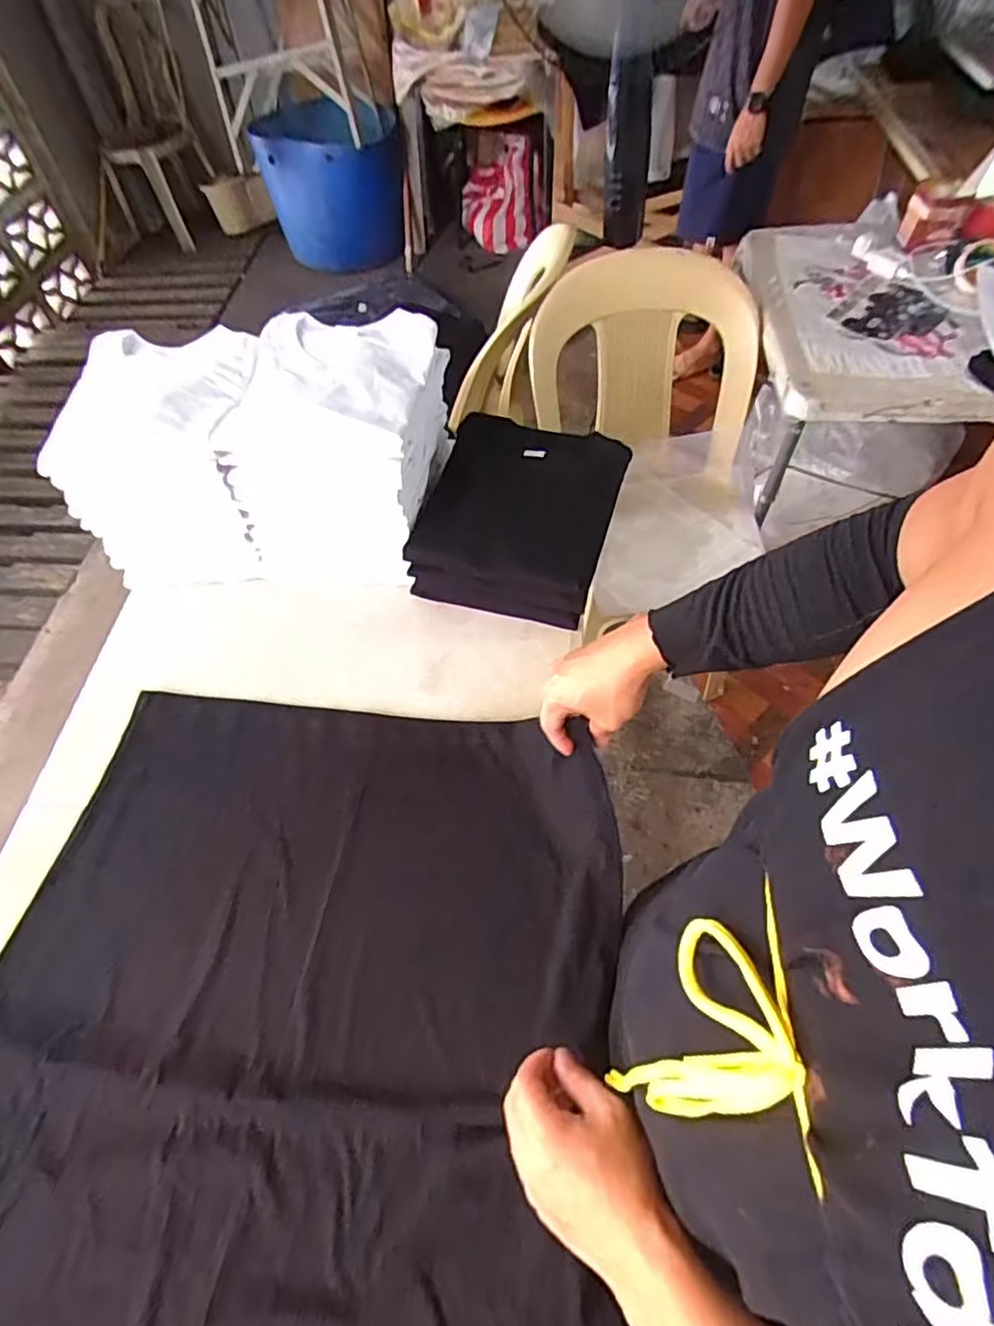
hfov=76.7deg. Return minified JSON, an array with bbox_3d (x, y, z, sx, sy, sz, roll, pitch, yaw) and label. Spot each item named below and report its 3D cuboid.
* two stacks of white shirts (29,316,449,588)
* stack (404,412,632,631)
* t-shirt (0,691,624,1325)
[{"bbox_3d":[-0.284,-0.271,0.796,0.408,0.208,0.253,0,57,3],"label":"two stacks of white shirts"},{"bbox_3d":[0.035,-0.192,0.805,0.226,0.102,0.273,14,58,12],"label":"stack"},{"bbox_3d":[-0.202,0.359,0.521,0.592,0.050,0.727,1,57,5],"label":"t-shirt"}]

